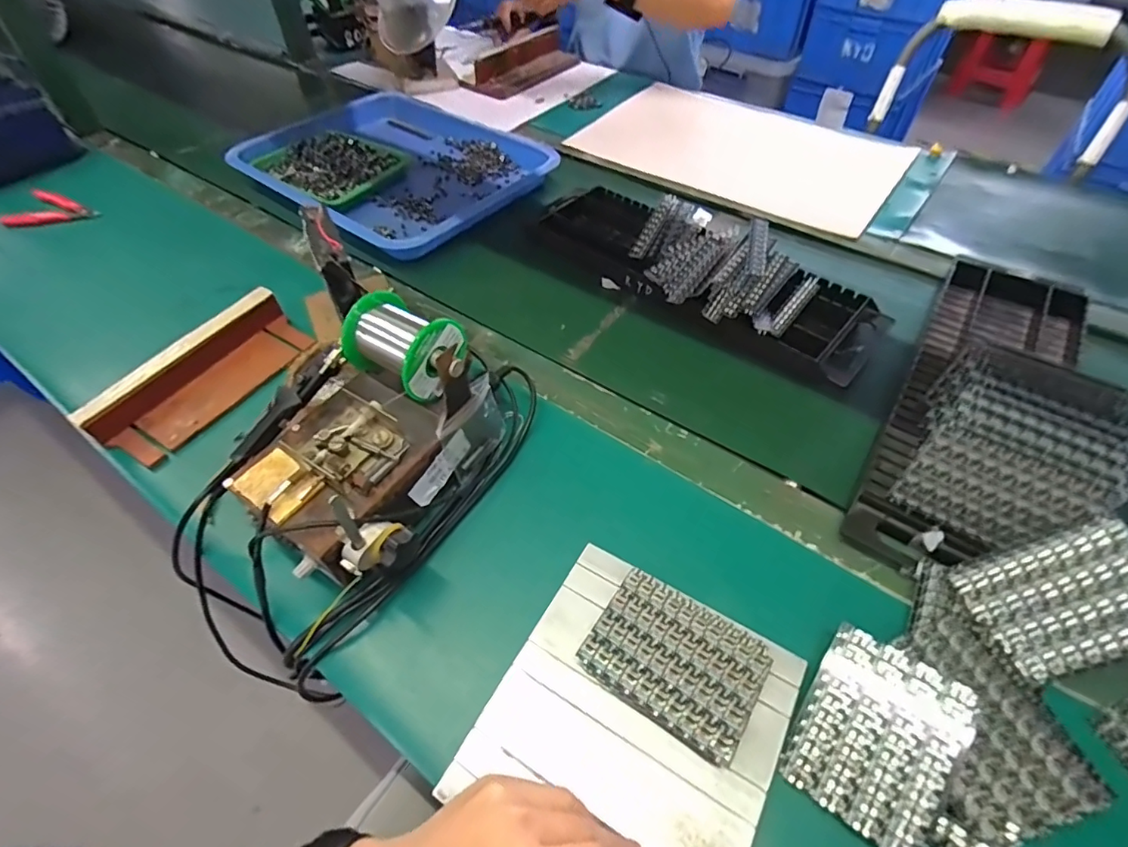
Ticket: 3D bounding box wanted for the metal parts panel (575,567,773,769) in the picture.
[{"bbox_3d":[0.077,0.166,0.375,0.112,0.020,0.083,29,57,21],"label":"metal parts panel"}]

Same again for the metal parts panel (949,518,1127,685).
[{"bbox_3d":[0.345,0.121,0.366,0.107,0.004,0.080,-29,67,17],"label":"metal parts panel"}]

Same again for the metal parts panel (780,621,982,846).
[{"bbox_3d":[0.200,0.198,0.342,0.084,0.005,0.109,26,71,33],"label":"metal parts panel"}]

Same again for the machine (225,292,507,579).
[{"bbox_3d":[-0.150,0.011,0.437,0.134,0.130,0.207,19,54,15],"label":"machine"}]

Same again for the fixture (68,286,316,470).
[{"bbox_3d":[-0.361,-0.048,0.549,0.076,0.059,0.216,26,56,19],"label":"fixture"}]

